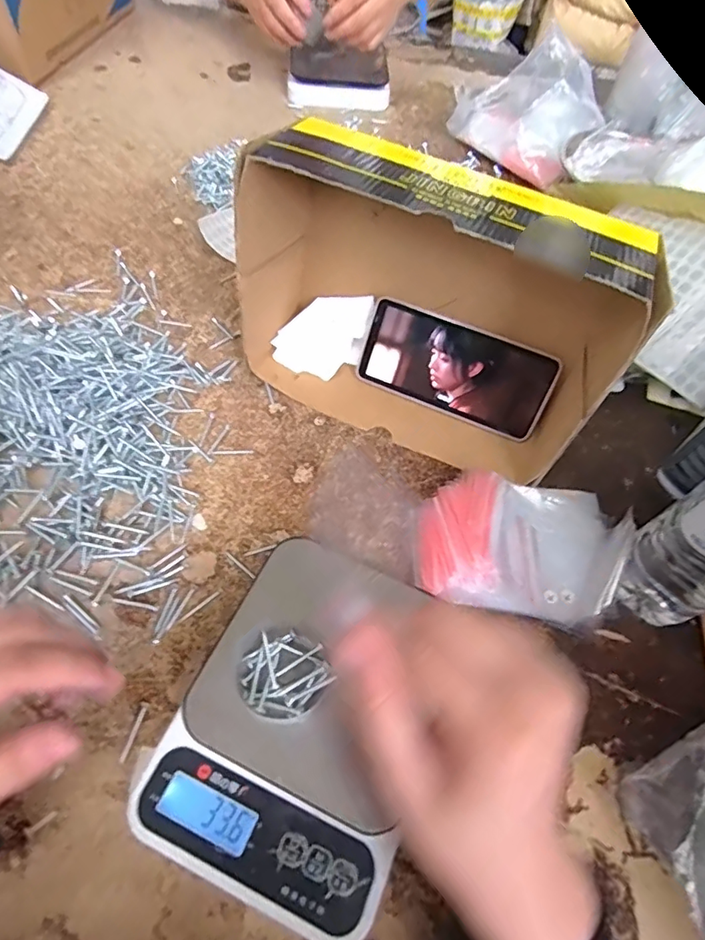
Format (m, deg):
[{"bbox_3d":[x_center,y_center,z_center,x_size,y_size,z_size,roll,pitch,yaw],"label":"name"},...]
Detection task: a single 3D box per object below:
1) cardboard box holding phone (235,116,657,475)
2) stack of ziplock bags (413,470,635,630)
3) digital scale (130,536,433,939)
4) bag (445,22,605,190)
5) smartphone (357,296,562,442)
[{"bbox_3d":[0.055,-0.120,0.402,0.275,0.183,0.110,24,60,10],"label":"cardboard box holding phone"},{"bbox_3d":[0.129,0.054,0.392,0.162,0.041,0.107,6,59,-1],"label":"stack of ziplock bags"},{"bbox_3d":[-0.025,0.147,0.313,0.139,0.045,0.187,23,60,9],"label":"digital scale"},{"bbox_3d":[0.230,-0.481,0.678,0.123,0.107,0.192,-38,70,-24],"label":"bag"},{"bbox_3d":[0.088,-0.087,0.450,0.161,0.078,0.005,23,27,9],"label":"smartphone"}]

